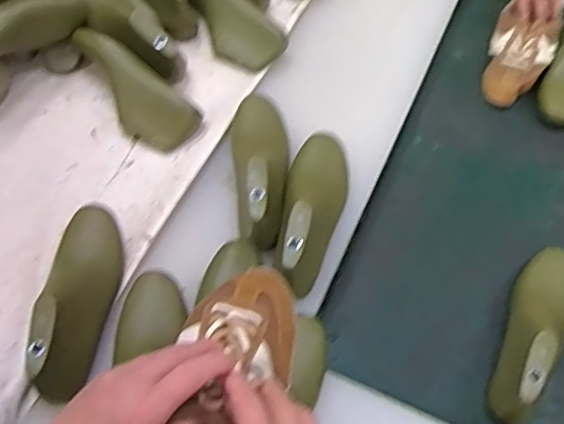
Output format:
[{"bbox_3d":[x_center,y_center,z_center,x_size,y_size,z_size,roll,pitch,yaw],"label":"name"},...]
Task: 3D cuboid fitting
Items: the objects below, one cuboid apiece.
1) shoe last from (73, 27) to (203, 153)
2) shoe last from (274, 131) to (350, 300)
[{"bbox_3d":[-0.227,-0.188,0.878,0.088,0.065,0.235,-40,66,-22],"label":"shoe last"},{"bbox_3d":[0.039,-0.013,0.753,0.079,0.078,0.246,12,59,6],"label":"shoe last"}]

